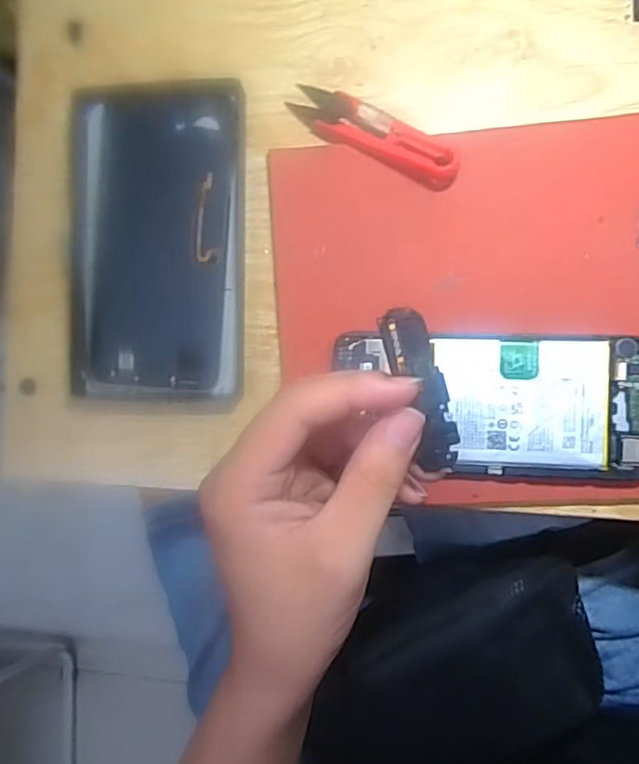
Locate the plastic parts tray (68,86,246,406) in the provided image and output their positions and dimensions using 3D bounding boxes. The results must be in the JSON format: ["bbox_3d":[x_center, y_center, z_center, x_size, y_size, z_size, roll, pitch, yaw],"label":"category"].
[{"bbox_3d":[-0.091,-0.077,0.344,0.097,0.017,0.179,1,93,6],"label":"plastic parts tray"}]

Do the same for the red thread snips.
[{"bbox_3d":[0.029,-0.133,0.326,0.100,0.006,0.025,34,96,16],"label":"red thread snips"}]

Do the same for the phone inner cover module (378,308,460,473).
[{"bbox_3d":[0.042,0.004,0.243,0.018,0.006,0.069,-18,101,7],"label":"phone inner cover module"}]

